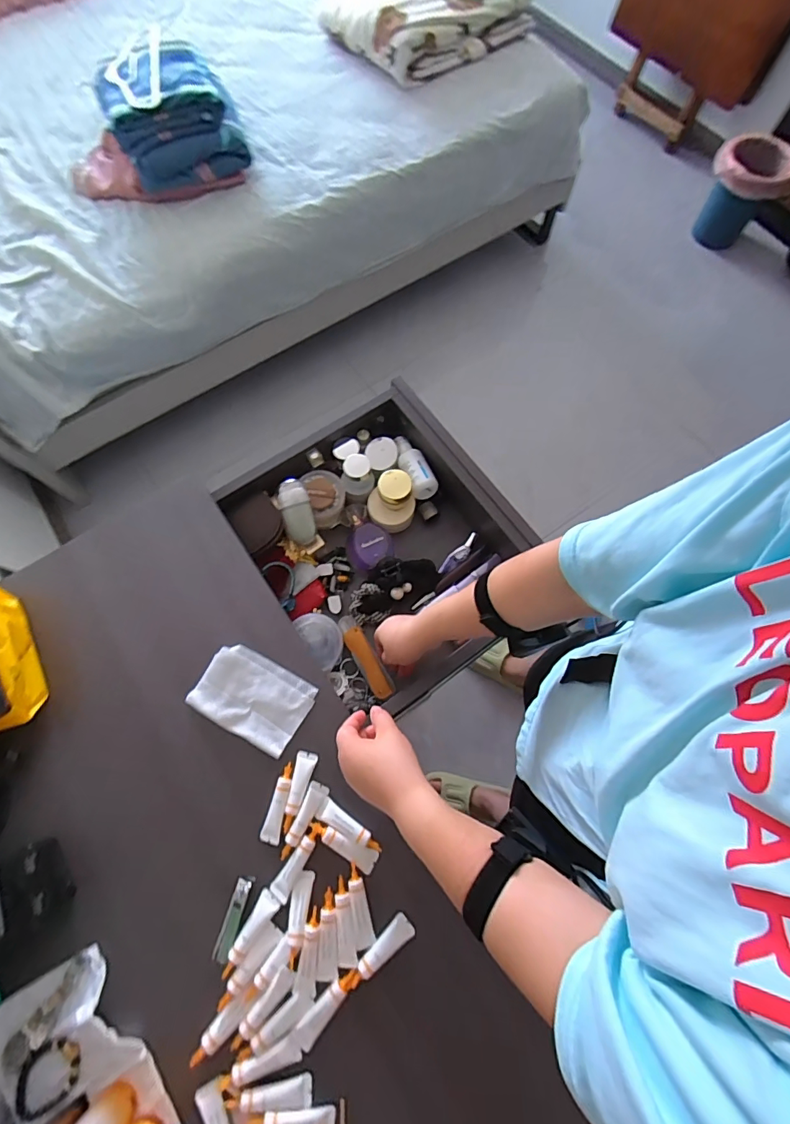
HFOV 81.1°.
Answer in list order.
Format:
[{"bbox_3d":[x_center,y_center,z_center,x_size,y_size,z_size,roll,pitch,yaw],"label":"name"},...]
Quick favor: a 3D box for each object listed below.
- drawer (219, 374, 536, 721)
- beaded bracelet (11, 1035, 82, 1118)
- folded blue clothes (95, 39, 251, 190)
[{"bbox_3d":[-0.014,-0.037,0.720,0.363,0.104,0.391,-32,74,-10],"label":"drawer"},{"bbox_3d":[-0.345,0.509,0.455,0.070,0.020,0.051,-43,77,-13],"label":"beaded bracelet"},{"bbox_3d":[-0.586,-1.167,1.179,0.290,0.166,0.391,-23,73,-7],"label":"folded blue clothes"}]

